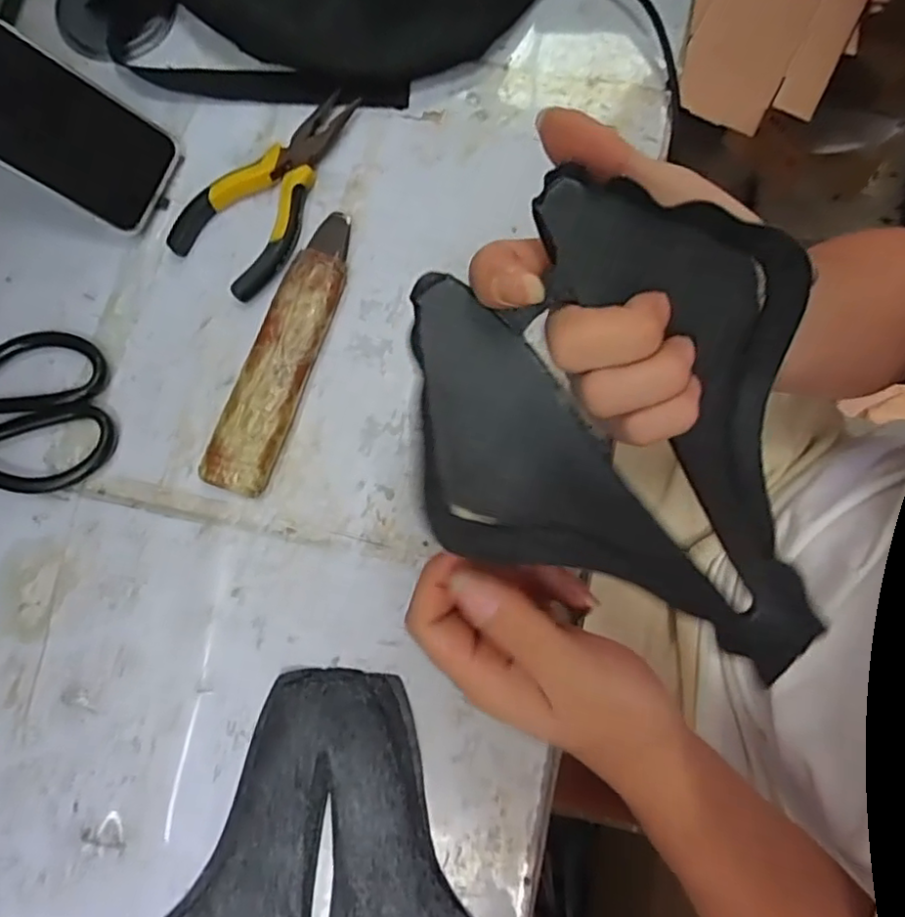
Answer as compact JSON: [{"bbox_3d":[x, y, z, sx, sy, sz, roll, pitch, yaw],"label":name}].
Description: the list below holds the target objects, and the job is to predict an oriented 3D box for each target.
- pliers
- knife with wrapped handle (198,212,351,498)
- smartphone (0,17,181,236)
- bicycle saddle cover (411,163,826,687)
[{"bbox_3d":[-0.111,-0.177,0.405,0.068,0.016,0.148,37,81,6],"label":"pliers"},{"bbox_3d":[-0.102,-0.068,0.388,0.039,0.017,0.185,21,80,3],"label":"knife with wrapped handle"},{"bbox_3d":[-0.252,-0.206,0.362,0.160,0.015,0.077,27,78,-32],"label":"smartphone"},{"bbox_3d":[0.072,0.003,0.266,0.163,0.050,0.230,-12,102,-1],"label":"bicycle saddle cover"}]

